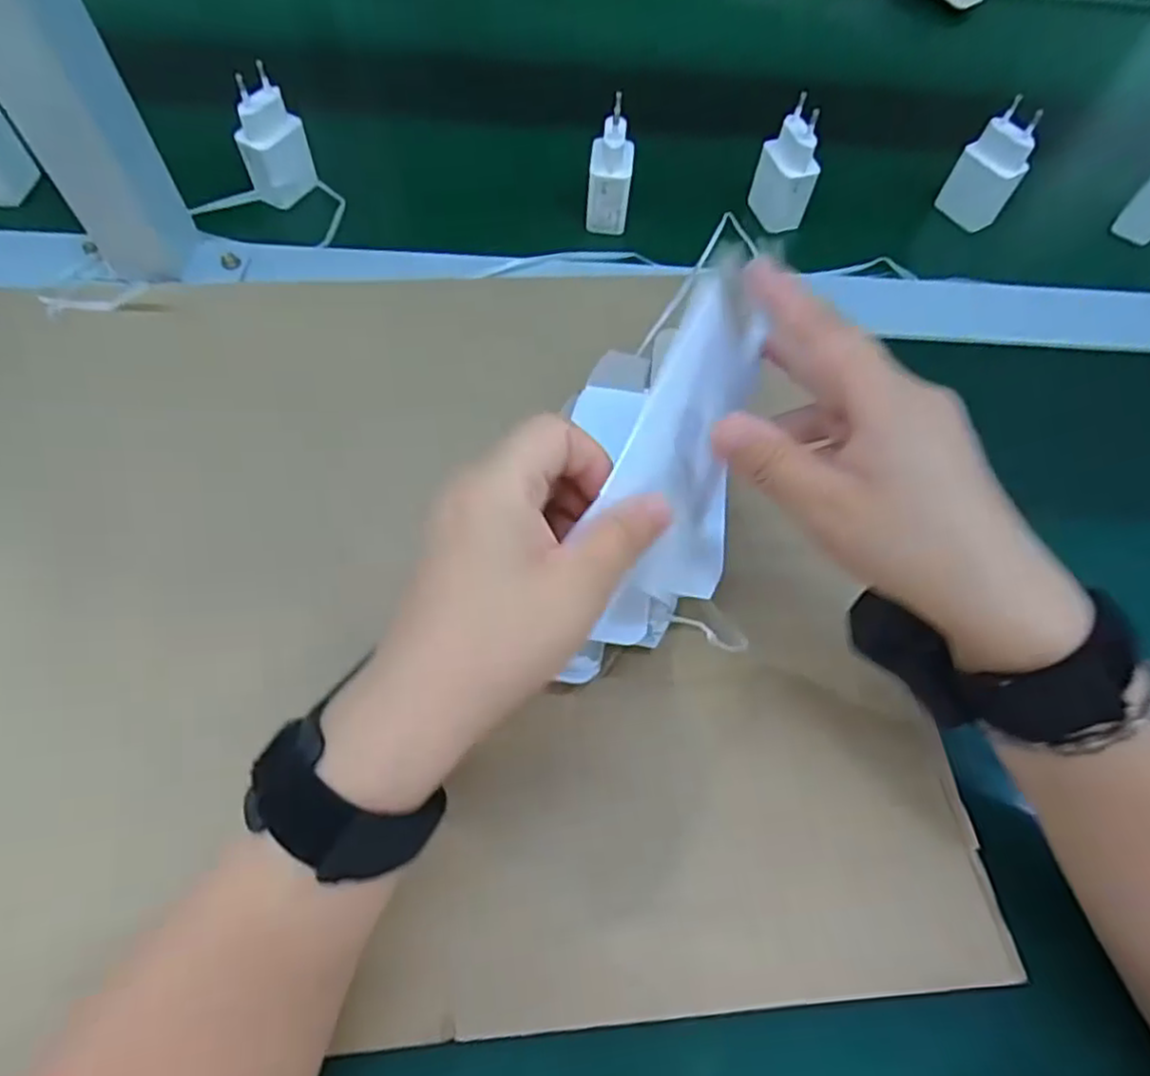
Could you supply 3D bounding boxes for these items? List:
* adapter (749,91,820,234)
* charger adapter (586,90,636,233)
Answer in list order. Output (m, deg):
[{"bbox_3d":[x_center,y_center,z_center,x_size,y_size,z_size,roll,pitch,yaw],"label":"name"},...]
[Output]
[{"bbox_3d":[0.145,-0.250,0.477,0.023,0.074,0.041,-15,67,-12],"label":"adapter"},{"bbox_3d":[0.024,-0.243,0.466,0.028,0.073,0.031,8,64,-1],"label":"charger adapter"}]

